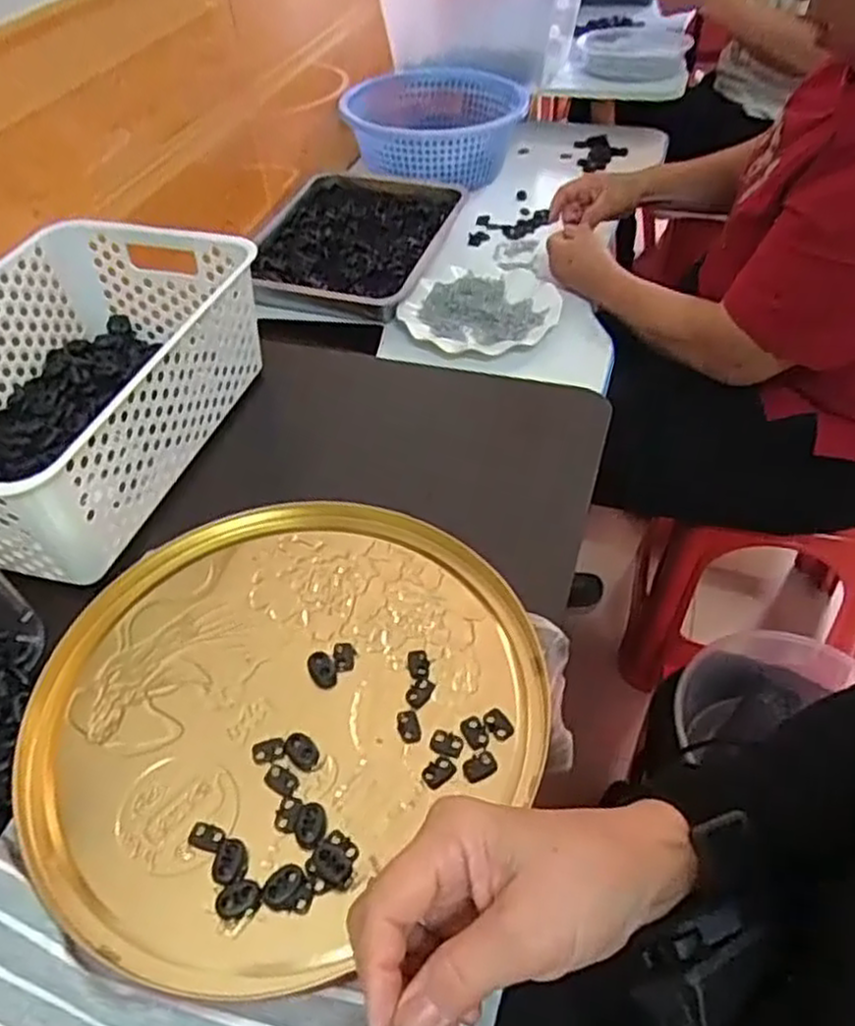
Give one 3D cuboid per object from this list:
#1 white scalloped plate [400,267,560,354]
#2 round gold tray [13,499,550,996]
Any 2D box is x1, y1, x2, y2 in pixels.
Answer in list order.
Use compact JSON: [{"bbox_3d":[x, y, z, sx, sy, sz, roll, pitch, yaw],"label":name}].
[{"bbox_3d":[0.064,-0.245,0.896,0.179,0.018,0.179,-1,47,1],"label":"white scalloped plate"},{"bbox_3d":[-0.088,0.105,0.452,0.290,0.014,0.265,-35,56,-24],"label":"round gold tray"}]

